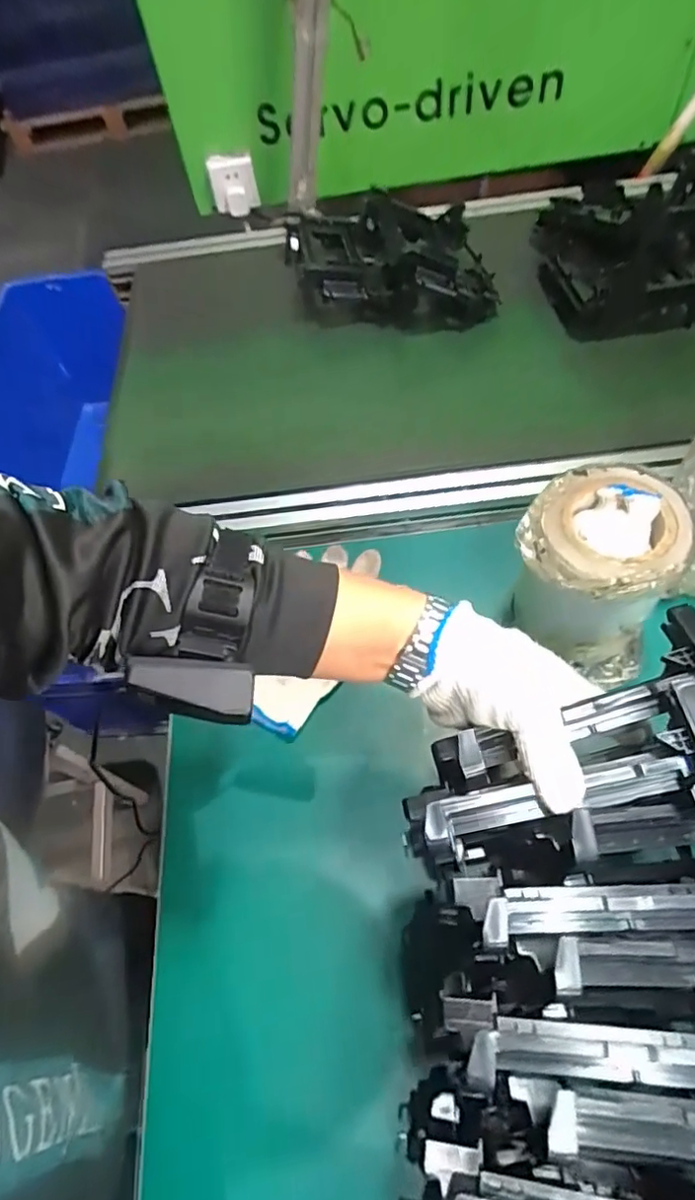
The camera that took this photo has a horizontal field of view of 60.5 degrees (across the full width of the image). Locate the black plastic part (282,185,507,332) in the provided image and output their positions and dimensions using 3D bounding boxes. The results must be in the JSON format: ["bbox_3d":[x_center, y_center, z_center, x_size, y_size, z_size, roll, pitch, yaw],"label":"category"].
[{"bbox_3d":[0.058,-0.456,0.801,0.261,0.115,0.206,-4,58,-2],"label":"black plastic part"}]

